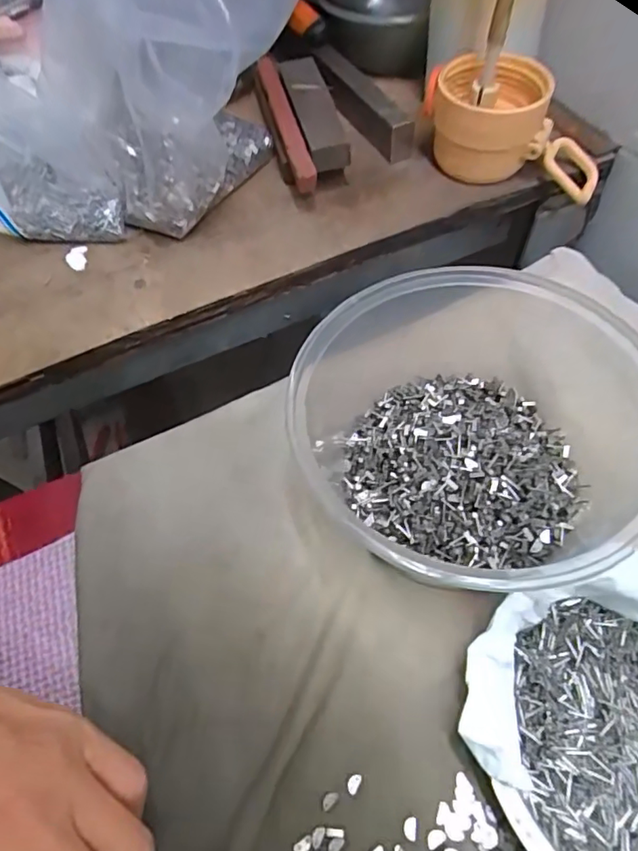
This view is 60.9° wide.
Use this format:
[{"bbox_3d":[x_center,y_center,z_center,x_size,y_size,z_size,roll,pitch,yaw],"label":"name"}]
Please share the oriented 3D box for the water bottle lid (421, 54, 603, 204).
[{"bbox_3d":[0.117,-0.178,0.323,0.108,0.050,0.058,18,61,15],"label":"water bottle lid"}]

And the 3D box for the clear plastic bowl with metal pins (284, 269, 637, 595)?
[{"bbox_3d":[0.064,0.000,0.225,0.138,0.061,0.136,-2,58,3],"label":"clear plastic bowl with metal pins"}]

